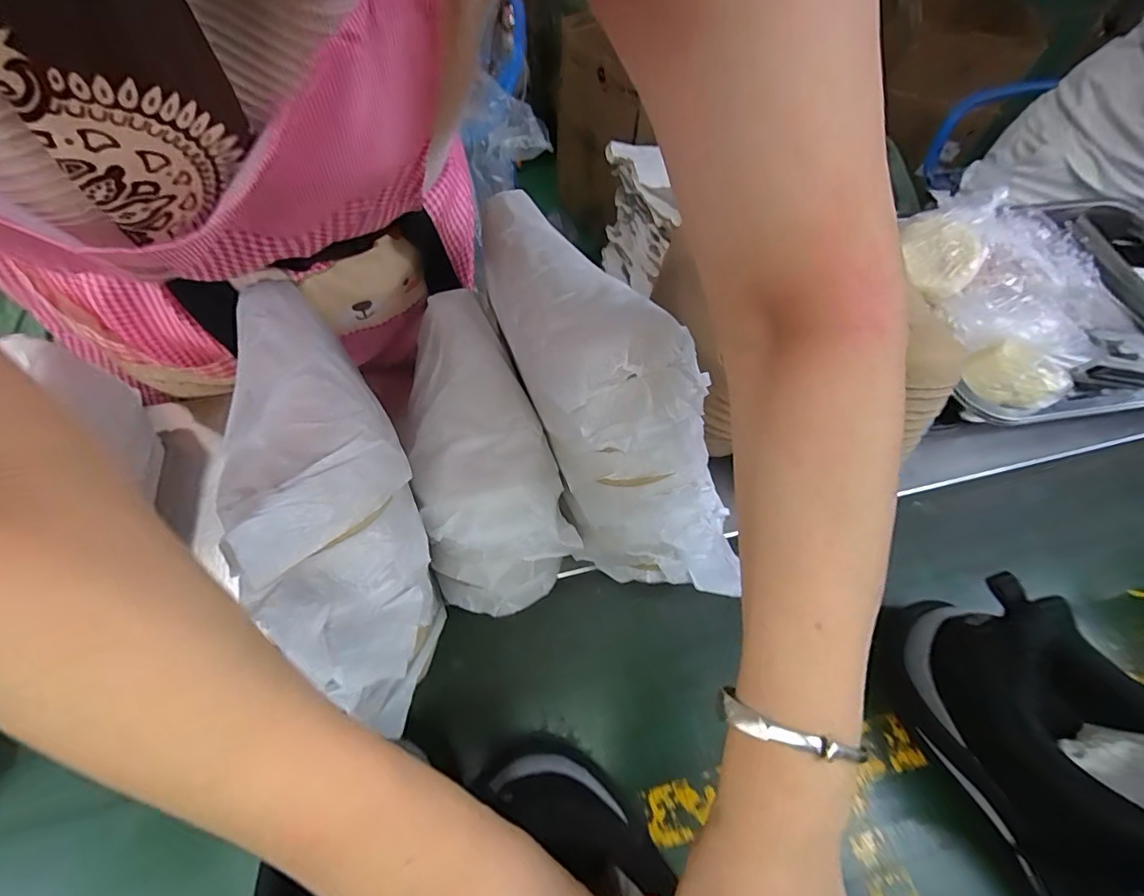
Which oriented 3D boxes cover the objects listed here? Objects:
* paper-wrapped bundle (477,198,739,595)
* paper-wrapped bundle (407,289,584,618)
[{"bbox_3d":[0.025,-0.033,0.323,0.091,0.116,0.309,-26,88,-15],"label":"paper-wrapped bundle"},{"bbox_3d":[-0.066,0.003,0.360,0.090,0.071,0.206,-16,61,-10],"label":"paper-wrapped bundle"}]

